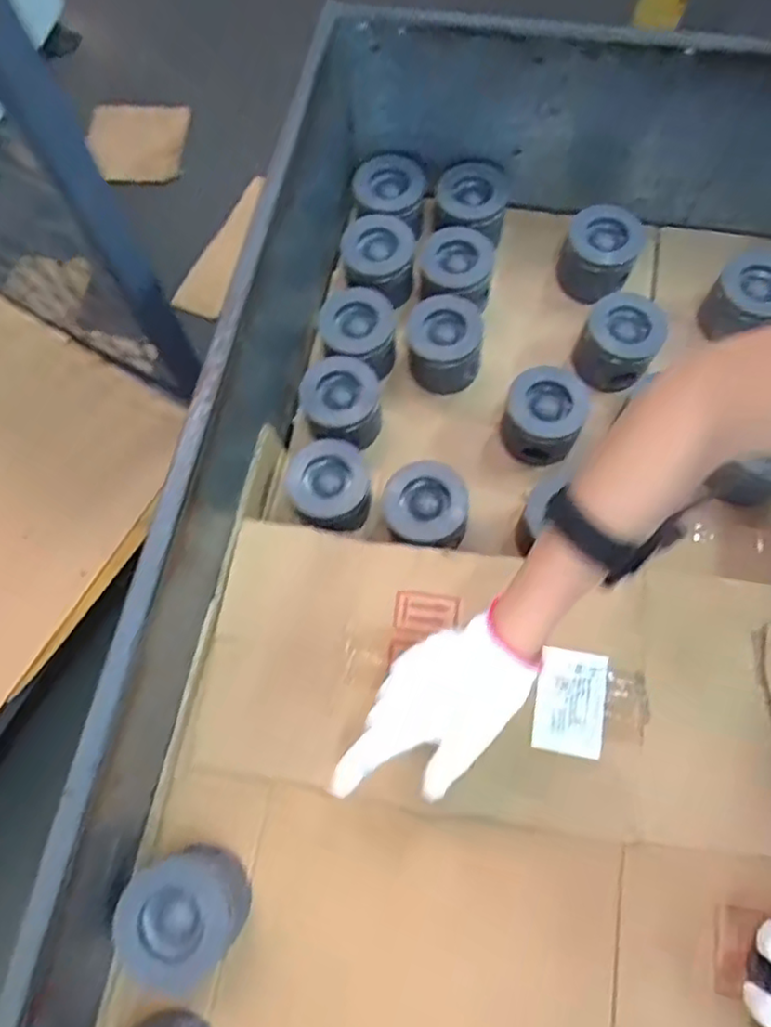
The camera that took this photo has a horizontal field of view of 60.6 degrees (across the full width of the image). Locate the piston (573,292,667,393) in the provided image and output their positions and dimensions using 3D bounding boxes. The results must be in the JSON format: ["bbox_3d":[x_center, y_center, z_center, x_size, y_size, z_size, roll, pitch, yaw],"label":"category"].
[{"bbox_3d":[0.276,-0.203,0.787,0.086,0.084,0.089,-1,71,2],"label":"piston"}]

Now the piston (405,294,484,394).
[{"bbox_3d":[0.071,-0.200,0.790,0.091,0.073,0.096,8,72,4],"label":"piston"}]

